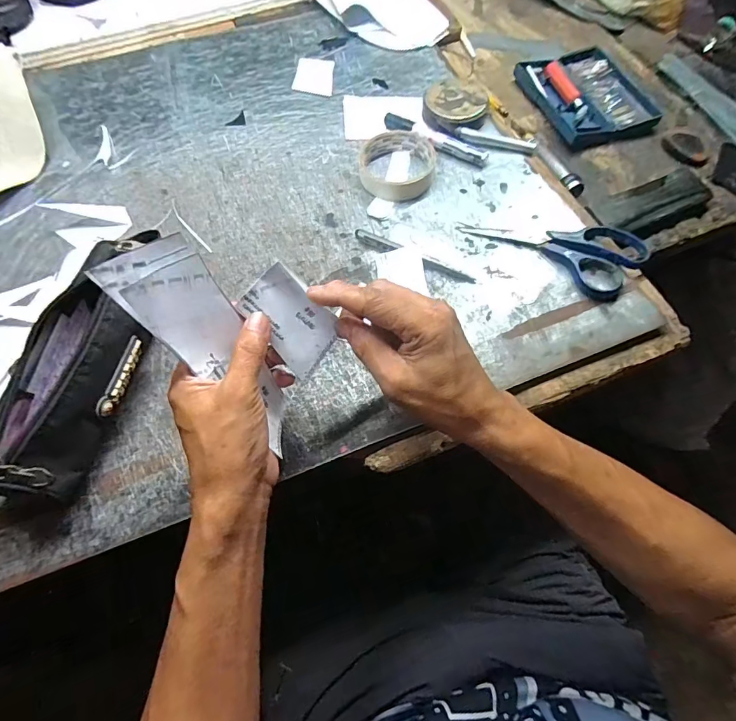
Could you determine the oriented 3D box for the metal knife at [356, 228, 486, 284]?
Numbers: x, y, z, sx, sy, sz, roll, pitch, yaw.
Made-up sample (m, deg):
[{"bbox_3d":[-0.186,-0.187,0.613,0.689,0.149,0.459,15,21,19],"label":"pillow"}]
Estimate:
[{"bbox_3d":[0.048,-0.106,0.453,0.135,0.005,0.016,24,66,10],"label":"metal knife"}]

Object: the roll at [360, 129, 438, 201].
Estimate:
[{"bbox_3d":[0.034,-0.219,0.502,0.086,0.021,0.086,0,64,-1],"label":"roll"}]

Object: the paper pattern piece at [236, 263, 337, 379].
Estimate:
[{"bbox_3d":[-0.053,-0.027,0.316,0.046,0.009,0.070,-44,109,-1],"label":"paper pattern piece"}]

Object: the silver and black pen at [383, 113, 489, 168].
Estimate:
[{"bbox_3d":[0.076,-0.256,0.521,0.132,0.014,0.020,31,67,13],"label":"silver and black pen"}]

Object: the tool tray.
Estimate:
[{"bbox_3d":[0.287,-0.352,0.590,0.131,0.019,0.159,-22,66,-11],"label":"tool tray"}]

